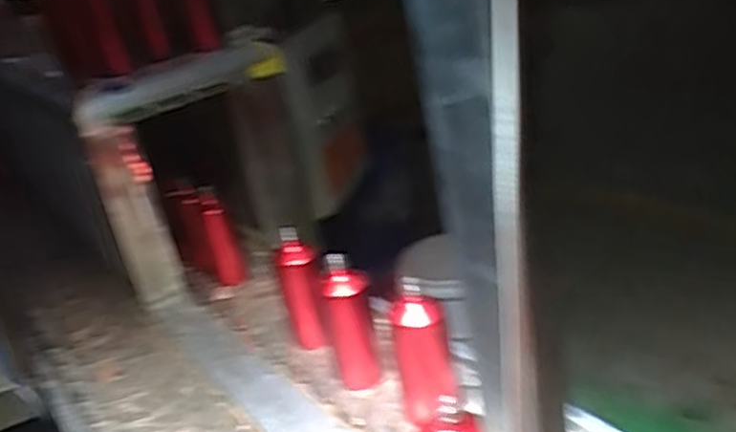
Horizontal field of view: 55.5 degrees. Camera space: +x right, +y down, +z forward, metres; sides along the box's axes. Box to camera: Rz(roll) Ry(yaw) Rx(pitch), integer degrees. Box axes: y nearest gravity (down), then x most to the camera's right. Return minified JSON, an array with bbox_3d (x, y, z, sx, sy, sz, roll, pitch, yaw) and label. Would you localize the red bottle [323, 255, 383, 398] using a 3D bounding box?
[{"bbox_3d":[-0.026,0.158,1.027,0.054,0.210,0.057,4,29,21],"label":"red bottle"}]

